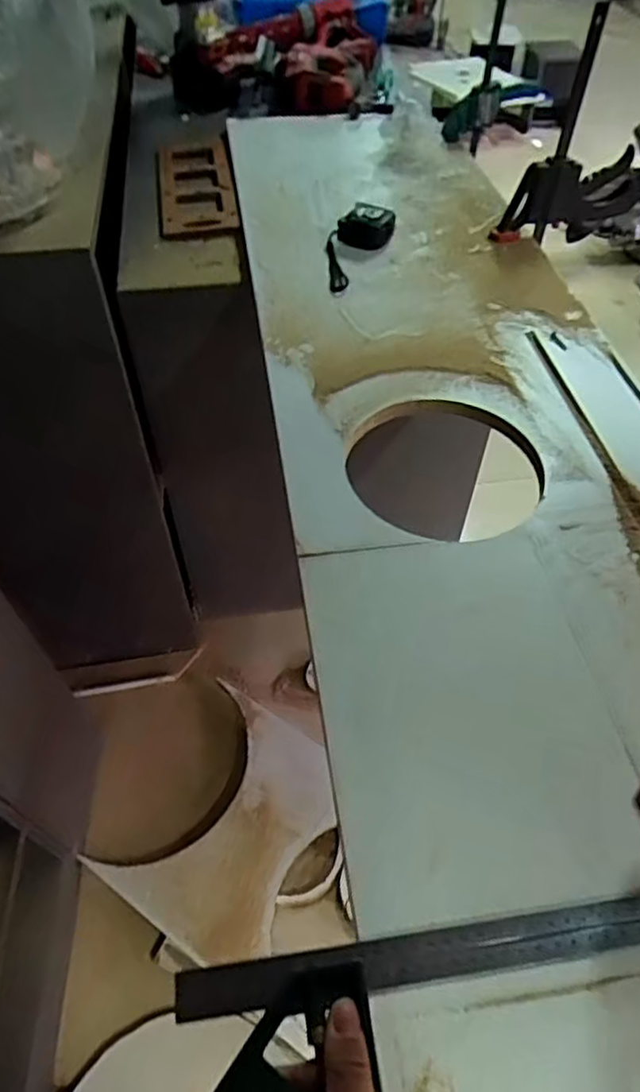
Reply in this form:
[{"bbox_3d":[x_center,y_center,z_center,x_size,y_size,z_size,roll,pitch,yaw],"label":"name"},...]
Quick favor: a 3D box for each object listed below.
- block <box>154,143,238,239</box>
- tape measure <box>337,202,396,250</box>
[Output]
[{"bbox_3d":[-0.194,-0.561,0.989,0.111,0.015,0.301,-8,53,-6],"label":"block"},{"bbox_3d":[0.062,-0.424,0.851,0.076,0.036,0.058,3,52,2],"label":"tape measure"}]

